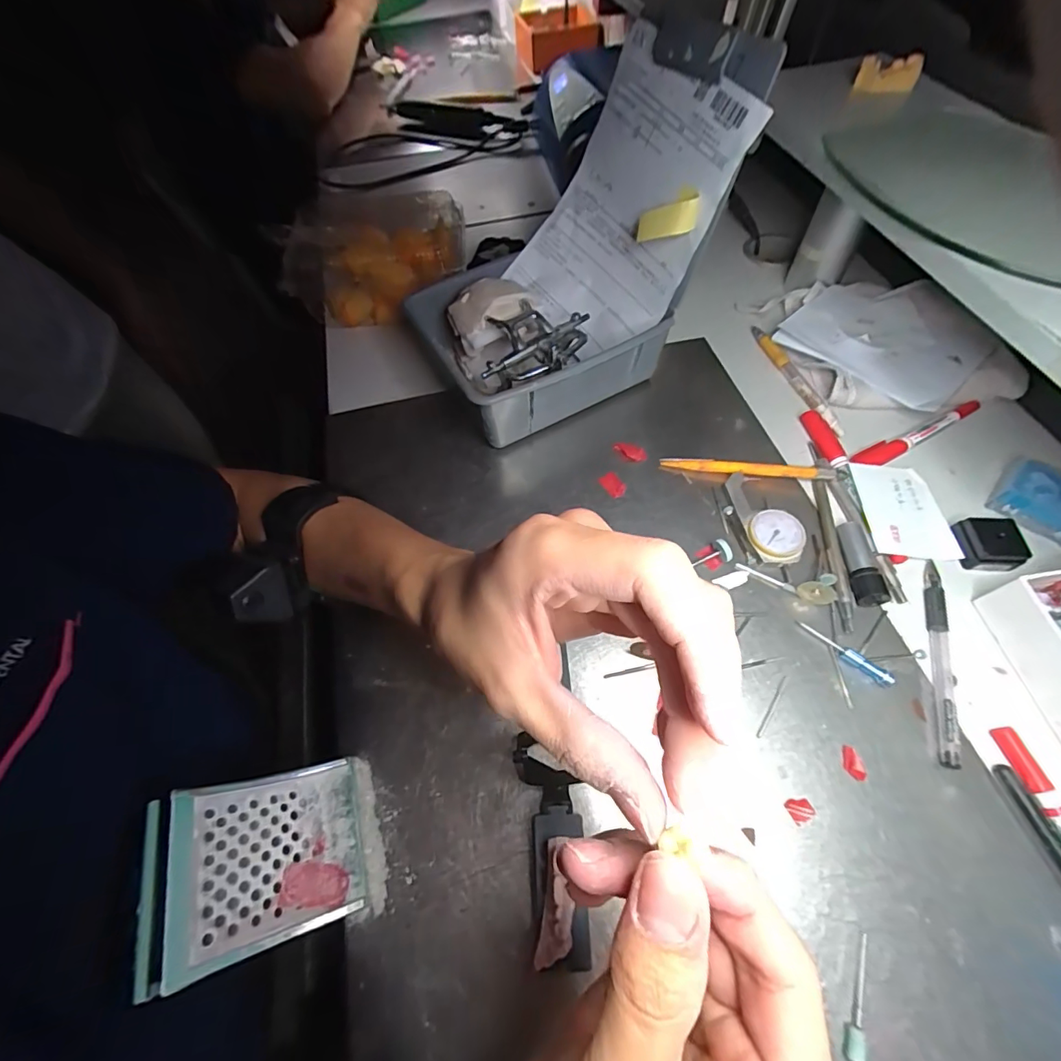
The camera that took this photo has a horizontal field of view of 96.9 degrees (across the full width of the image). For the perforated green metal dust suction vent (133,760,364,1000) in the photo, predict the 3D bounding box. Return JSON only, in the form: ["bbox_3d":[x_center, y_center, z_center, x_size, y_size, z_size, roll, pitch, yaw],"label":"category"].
[{"bbox_3d":[-0.132,0.162,0.234,0.093,0.022,0.074,10,48,-41],"label":"perforated green metal dust suction vent"}]

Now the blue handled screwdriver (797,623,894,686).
[{"bbox_3d":[0.199,0.078,0.299,0.060,0.008,0.006,36,68,22],"label":"blue handled screwdriver"}]

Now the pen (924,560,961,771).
[{"bbox_3d":[0.260,0.079,0.296,0.013,0.009,0.131,15,62,12],"label":"pen"}]

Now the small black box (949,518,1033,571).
[{"bbox_3d":[0.321,0.008,0.326,0.032,0.018,0.032,6,60,7],"label":"small black box"}]

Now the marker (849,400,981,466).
[{"bbox_3d":[0.317,-0.078,0.381,0.137,0.013,0.016,-23,61,-10],"label":"marker"}]

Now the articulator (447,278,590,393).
[{"bbox_3d":[-0.008,-0.156,0.394,0.099,0.060,0.123,-19,60,-7],"label":"articulator"}]

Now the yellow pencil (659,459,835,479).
[{"bbox_3d":[0.169,-0.048,0.372,0.128,0.016,0.011,5,60,7],"label":"yellow pencil"}]

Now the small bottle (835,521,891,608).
[{"bbox_3d":[0.228,0.021,0.324,0.021,0.015,0.060,0,60,3],"label":"small bottle"}]

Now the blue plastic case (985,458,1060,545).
[{"bbox_3d":[0.371,-0.022,0.339,0.061,0.025,0.042,35,68,22],"label":"blue plastic case"}]

